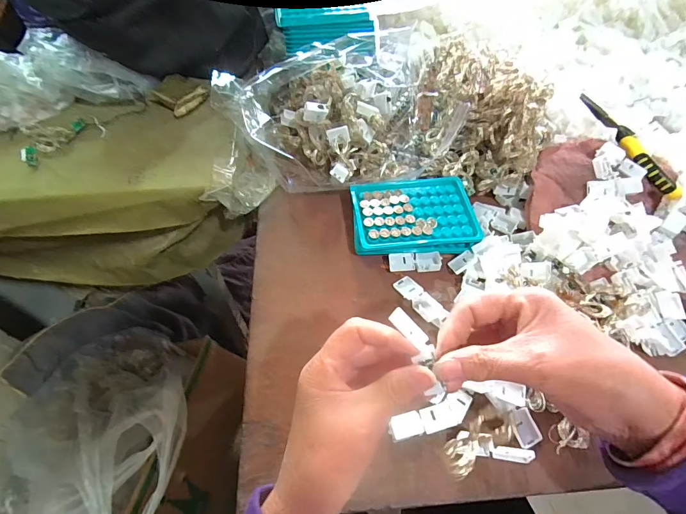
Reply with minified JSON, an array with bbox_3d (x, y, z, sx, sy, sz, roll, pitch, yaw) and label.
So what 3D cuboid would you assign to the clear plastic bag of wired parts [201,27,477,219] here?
[{"bbox_3d":[-0.008,-0.190,0.488,0.330,0.094,0.224,-10,56,-7],"label":"clear plastic bag of wired parts"}]

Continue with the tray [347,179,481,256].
[{"bbox_3d":[0.079,-0.050,0.424,0.134,0.021,0.098,-2,58,-2],"label":"tray"}]

